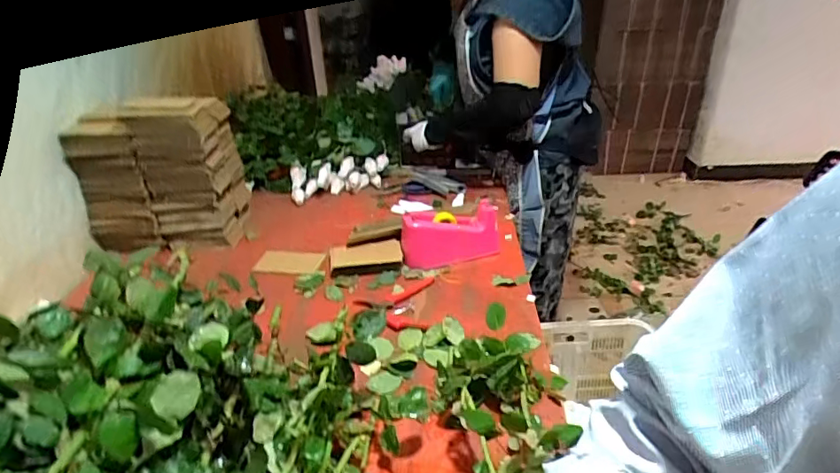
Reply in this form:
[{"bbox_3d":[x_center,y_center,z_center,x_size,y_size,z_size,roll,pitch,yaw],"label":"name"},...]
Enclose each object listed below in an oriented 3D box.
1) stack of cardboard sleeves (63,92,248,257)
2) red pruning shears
[{"bbox_3d":[-0.569,-0.145,1.147,0.296,0.315,0.168,-3,31,0],"label":"stack of cardboard sleeves"},{"bbox_3d":[-0.049,0.118,0.969,0.133,0.025,0.156,1,31,6],"label":"red pruning shears"}]

